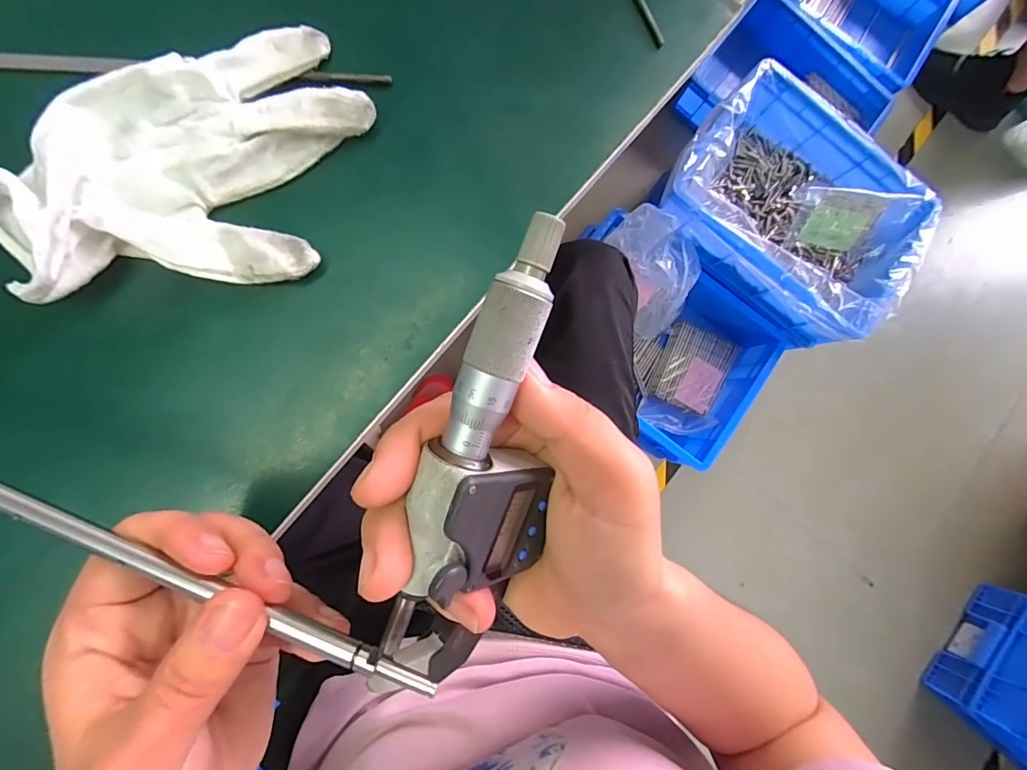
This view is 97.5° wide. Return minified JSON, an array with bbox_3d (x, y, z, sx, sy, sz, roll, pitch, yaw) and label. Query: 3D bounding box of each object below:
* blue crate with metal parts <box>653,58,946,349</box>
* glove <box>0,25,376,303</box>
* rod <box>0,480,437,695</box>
[{"bbox_3d":[0.481,-0.304,0.789,0.413,0.148,0.300,41,82,-3],"label":"blue crate with metal parts"},{"bbox_3d":[-0.144,-0.092,0.199,0.166,0.031,0.104,-27,90,-8],"label":"glove"},{"bbox_3d":[-0.152,0.043,0.147,0.273,0.008,0.007,21,84,4],"label":"rod"}]

